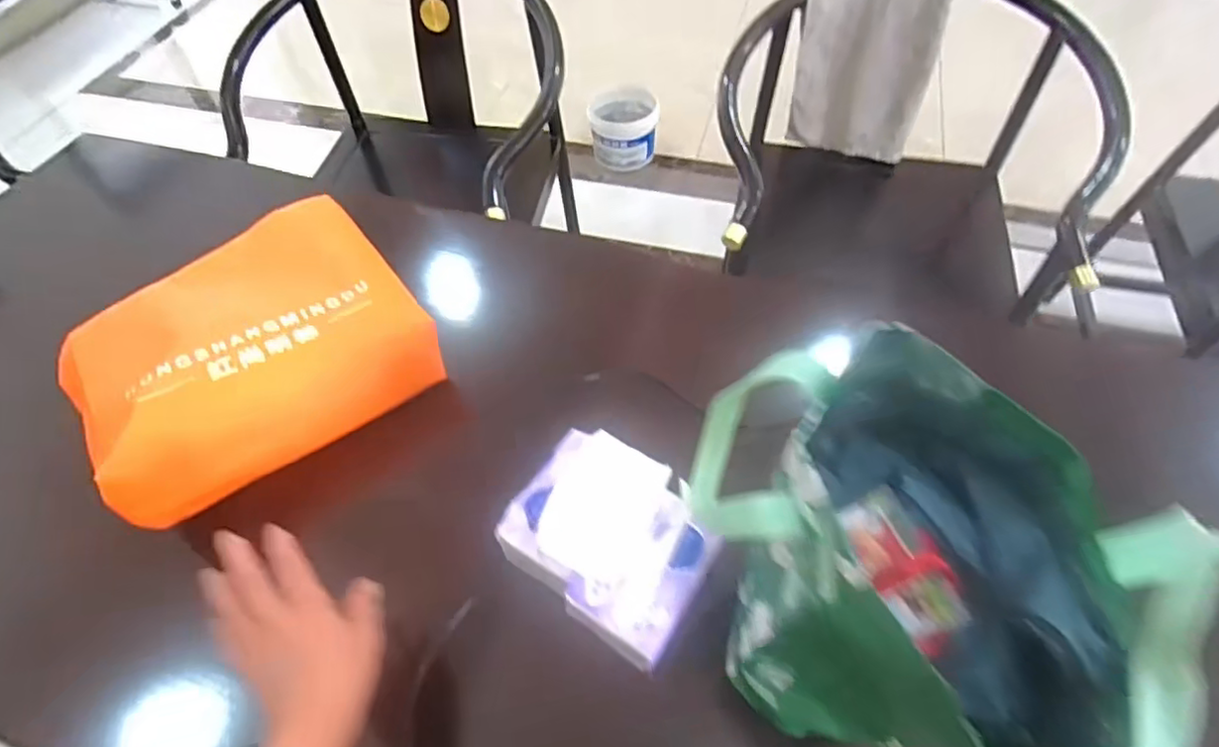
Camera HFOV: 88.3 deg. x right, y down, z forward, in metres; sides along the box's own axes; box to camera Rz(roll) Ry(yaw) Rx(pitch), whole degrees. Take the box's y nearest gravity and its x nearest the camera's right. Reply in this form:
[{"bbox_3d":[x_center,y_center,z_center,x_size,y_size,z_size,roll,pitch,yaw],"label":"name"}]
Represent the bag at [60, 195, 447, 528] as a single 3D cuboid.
[{"bbox_3d":[-0.376,-0.028,0.659,0.323,0.086,0.280,-31,60,-18],"label":"bag"}]

